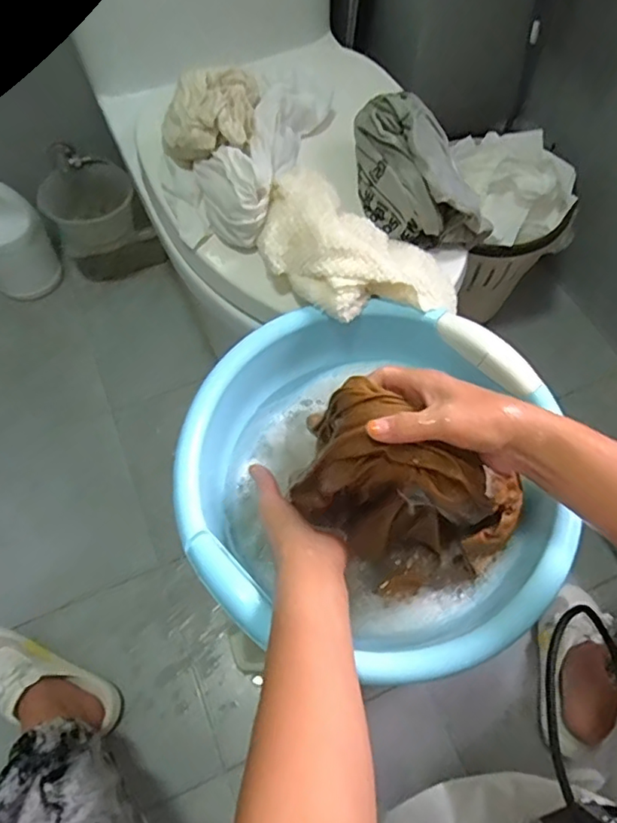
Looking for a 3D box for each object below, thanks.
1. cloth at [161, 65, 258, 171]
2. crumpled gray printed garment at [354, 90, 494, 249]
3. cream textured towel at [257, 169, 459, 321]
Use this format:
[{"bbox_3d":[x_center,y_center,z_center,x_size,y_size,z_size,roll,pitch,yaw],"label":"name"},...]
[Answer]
[{"bbox_3d":[-0.106,-0.324,0.622,0.092,0.063,0.104,6,61,4],"label":"cloth"},{"bbox_3d":[0.110,-0.257,0.618,0.102,0.082,0.179,-24,63,-12],"label":"crumpled gray printed garment"},{"bbox_3d":[0.043,-0.154,0.575,0.200,0.073,0.122,30,65,16],"label":"cream textured towel"}]

